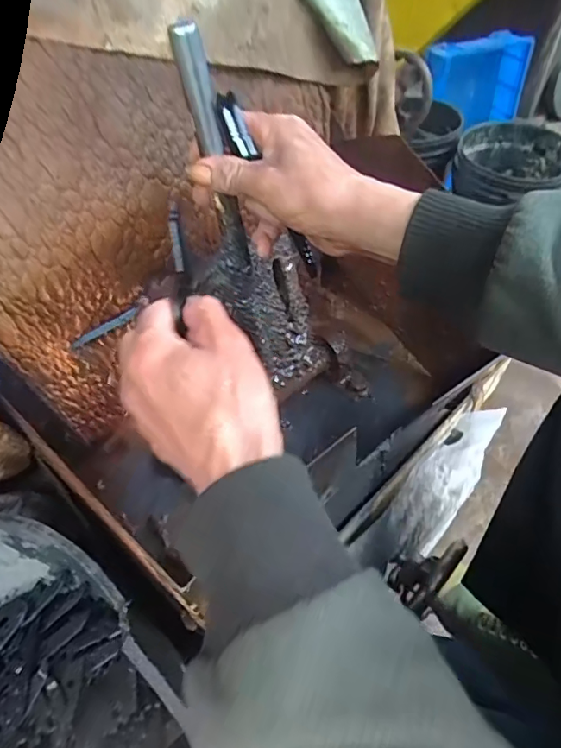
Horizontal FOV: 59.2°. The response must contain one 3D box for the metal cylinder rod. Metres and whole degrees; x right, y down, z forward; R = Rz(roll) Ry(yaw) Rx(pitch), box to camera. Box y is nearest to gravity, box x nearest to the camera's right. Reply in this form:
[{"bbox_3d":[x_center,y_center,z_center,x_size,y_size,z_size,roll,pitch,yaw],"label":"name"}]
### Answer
[{"bbox_3d":[-0.047,-0.156,0.366,0.015,0.174,0.015,-34,45,-22],"label":"metal cylinder rod"}]

